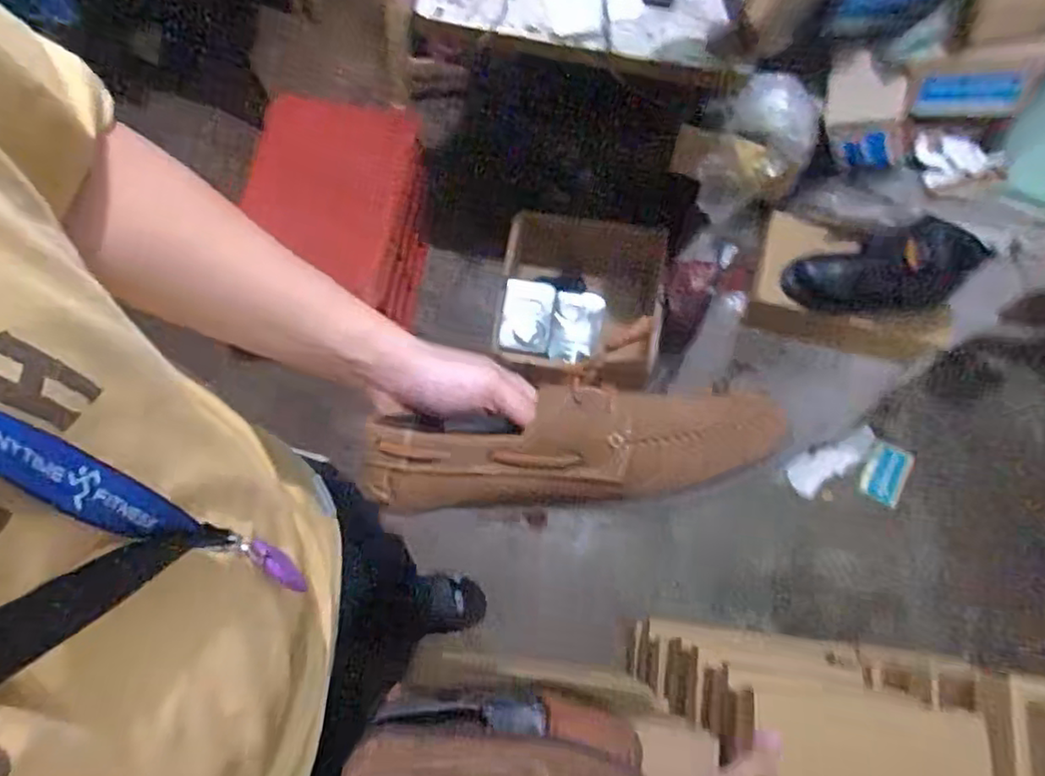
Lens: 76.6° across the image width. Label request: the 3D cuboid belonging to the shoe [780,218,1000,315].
[{"bbox_3d":[0.565,-0.182,1.044,0.282,0.088,0.125,-8,66,38],"label":"shoe"}]

